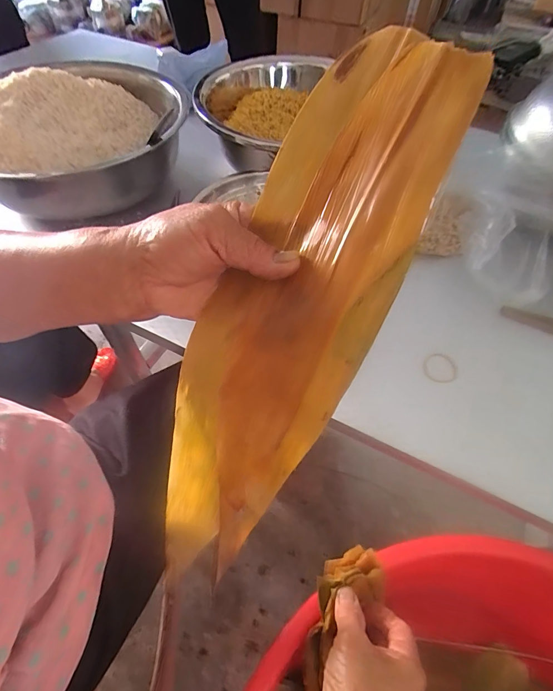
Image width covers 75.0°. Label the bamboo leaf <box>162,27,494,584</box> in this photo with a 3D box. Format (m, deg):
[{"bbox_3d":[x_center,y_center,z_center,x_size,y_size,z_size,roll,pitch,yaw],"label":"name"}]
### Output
[{"bbox_3d":[-0.012,0.023,0.243,0.105,0.399,0.047,34,24,20],"label":"bamboo leaf"}]

